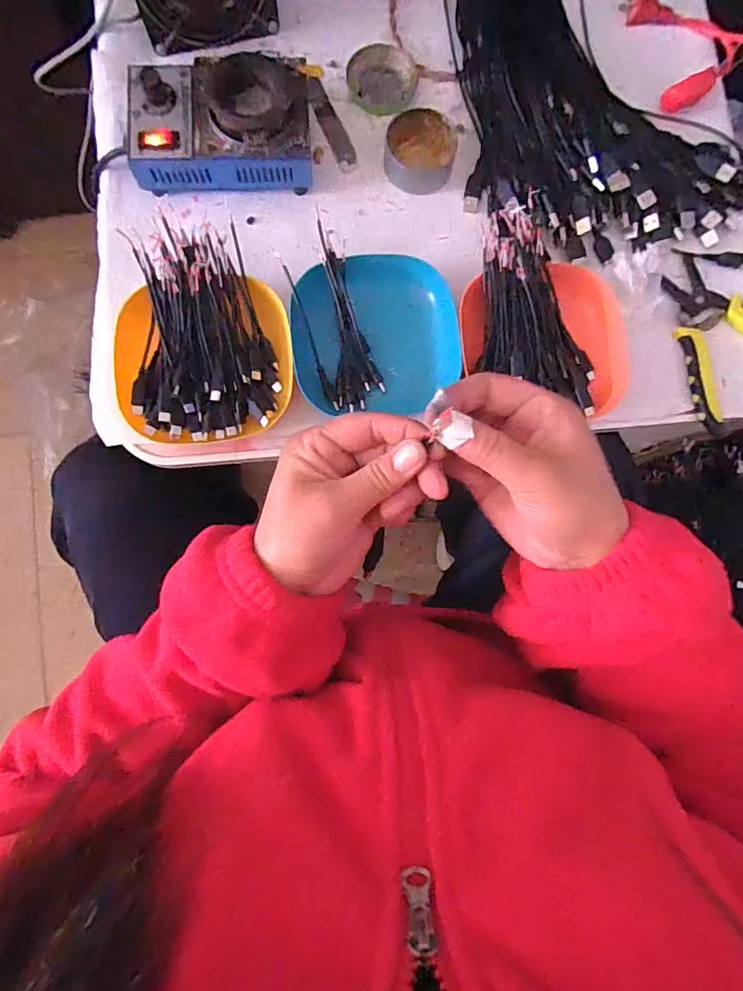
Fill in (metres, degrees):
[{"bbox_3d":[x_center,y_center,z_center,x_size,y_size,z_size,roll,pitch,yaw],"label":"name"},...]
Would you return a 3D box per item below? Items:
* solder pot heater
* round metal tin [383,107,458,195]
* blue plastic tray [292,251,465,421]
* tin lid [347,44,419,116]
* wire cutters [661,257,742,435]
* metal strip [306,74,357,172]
[{"bbox_3d":[-0.128,-0.313,0.429,0.150,0.055,0.103,-1,85,-3],"label":"solder pot heater"},{"bbox_3d":[0.044,-0.309,0.446,0.061,0.027,0.060,0,85,-3],"label":"round metal tin"},{"bbox_3d":[0.005,-0.137,0.428,0.139,0.035,0.128,-4,85,-3],"label":"blue plastic tray"},{"bbox_3d":[0.012,-0.395,0.471,0.068,0.013,0.059,-23,86,-5],"label":"tin lid"},{"bbox_3d":[0.321,-0.145,0.443,0.112,0.011,0.149,-19,86,-5],"label":"wire cutters"},{"bbox_3d":[-0.038,-0.350,0.467,0.019,0.004,0.104,-22,82,-9],"label":"metal strip"}]

